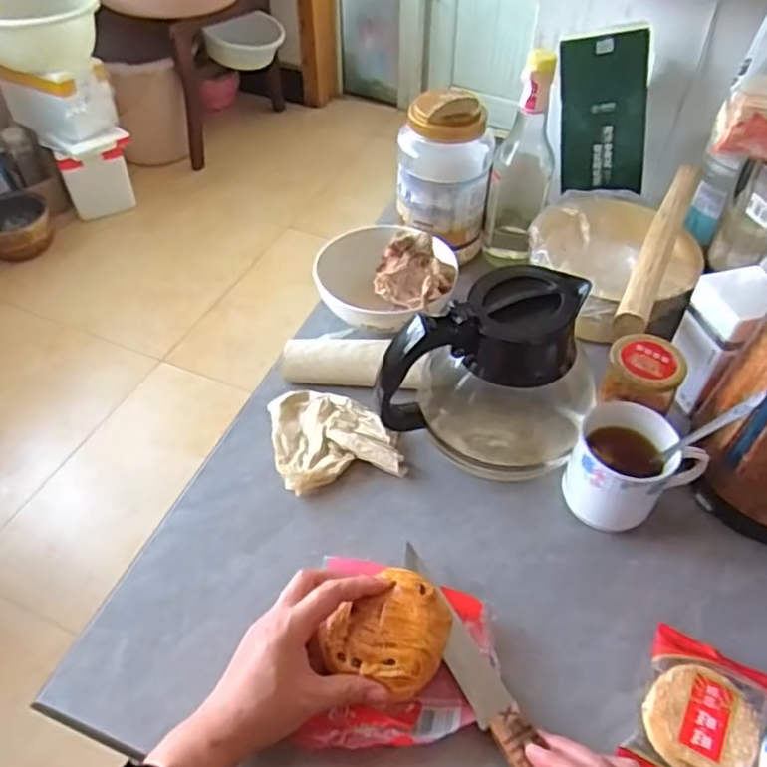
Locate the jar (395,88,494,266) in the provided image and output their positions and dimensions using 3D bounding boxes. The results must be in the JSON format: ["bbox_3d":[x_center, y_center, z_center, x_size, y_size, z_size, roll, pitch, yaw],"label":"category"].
[{"bbox_3d":[0.069,-0.241,0.762,0.103,0.185,0.091,6,48,5],"label":"jar"}]

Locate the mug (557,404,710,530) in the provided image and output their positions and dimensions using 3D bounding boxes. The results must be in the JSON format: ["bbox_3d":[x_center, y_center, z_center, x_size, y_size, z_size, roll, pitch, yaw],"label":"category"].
[{"bbox_3d":[0.201,0.083,0.567,0.093,0.096,0.087,30,55,24],"label":"mug"}]

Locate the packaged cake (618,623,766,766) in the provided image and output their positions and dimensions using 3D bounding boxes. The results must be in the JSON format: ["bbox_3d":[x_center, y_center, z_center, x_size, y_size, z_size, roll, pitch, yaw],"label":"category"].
[{"bbox_3d":[0.227,0.240,0.480,0.084,0.019,0.108,24,52,20],"label":"packaged cake"}]

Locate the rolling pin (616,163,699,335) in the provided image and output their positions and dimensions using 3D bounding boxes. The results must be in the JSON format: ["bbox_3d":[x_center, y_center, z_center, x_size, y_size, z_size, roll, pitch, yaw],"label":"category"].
[{"bbox_3d":[0.283,-0.142,0.689,0.029,0.032,0.276,21,51,17],"label":"rolling pin"}]

